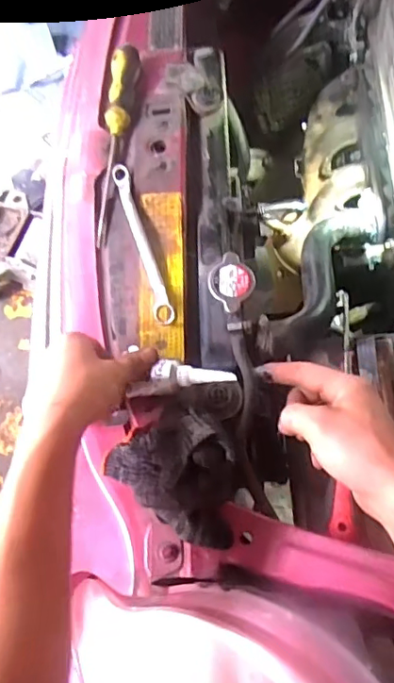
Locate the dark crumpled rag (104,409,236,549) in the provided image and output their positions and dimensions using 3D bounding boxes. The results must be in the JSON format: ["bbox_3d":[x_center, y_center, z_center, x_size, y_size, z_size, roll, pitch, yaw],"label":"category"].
[{"bbox_3d":[-0.007,0.108,0.465,0.124,0.050,0.090,36,75,15],"label":"dark crumpled rag"}]

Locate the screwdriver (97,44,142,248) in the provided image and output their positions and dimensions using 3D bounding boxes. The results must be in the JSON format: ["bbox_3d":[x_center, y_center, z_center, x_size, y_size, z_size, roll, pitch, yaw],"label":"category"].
[{"bbox_3d":[-0.089,-0.221,0.597,0.028,0.031,0.240,4,69,4],"label":"screwdriver"}]

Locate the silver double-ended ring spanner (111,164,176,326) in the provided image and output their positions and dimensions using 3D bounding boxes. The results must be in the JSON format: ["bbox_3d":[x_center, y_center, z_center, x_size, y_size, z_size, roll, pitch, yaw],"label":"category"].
[{"bbox_3d":[-0.056,-0.103,0.563,0.019,0.016,0.187,-17,69,-4],"label":"silver double-ended ring spanner"}]

